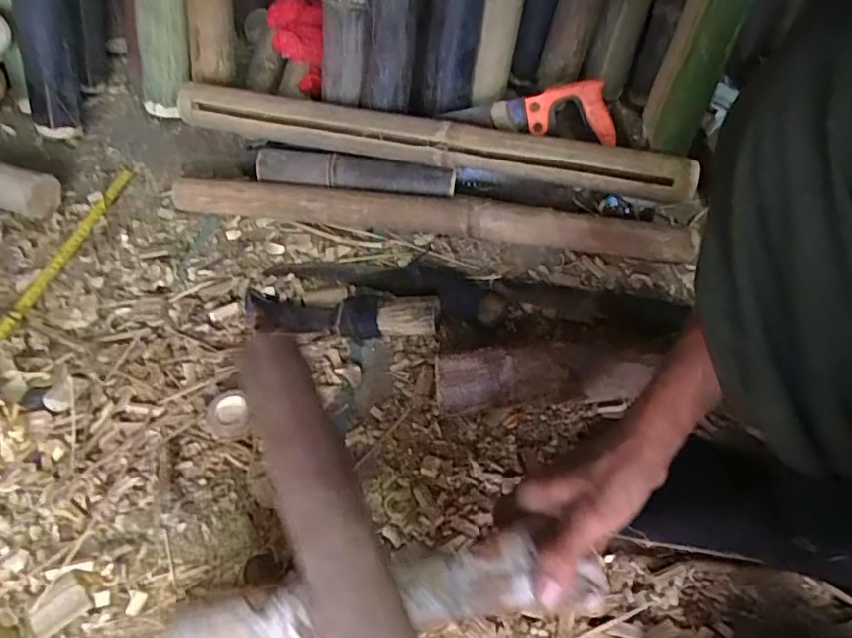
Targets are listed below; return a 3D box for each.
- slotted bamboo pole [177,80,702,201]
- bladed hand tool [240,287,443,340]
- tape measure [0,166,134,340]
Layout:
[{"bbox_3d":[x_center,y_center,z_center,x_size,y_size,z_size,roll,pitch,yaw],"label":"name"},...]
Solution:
[{"bbox_3d":[-0.005,-0.228,0.723,0.658,0.049,0.049,12,56,9],"label":"slotted bamboo pole"},{"bbox_3d":[-0.102,-0.008,0.654,0.233,0.042,0.061,7,56,6],"label":"bladed hand tool"},{"bbox_3d":[-0.470,-0.099,0.760,0.024,0.006,0.299,11,56,9],"label":"tape measure"}]

